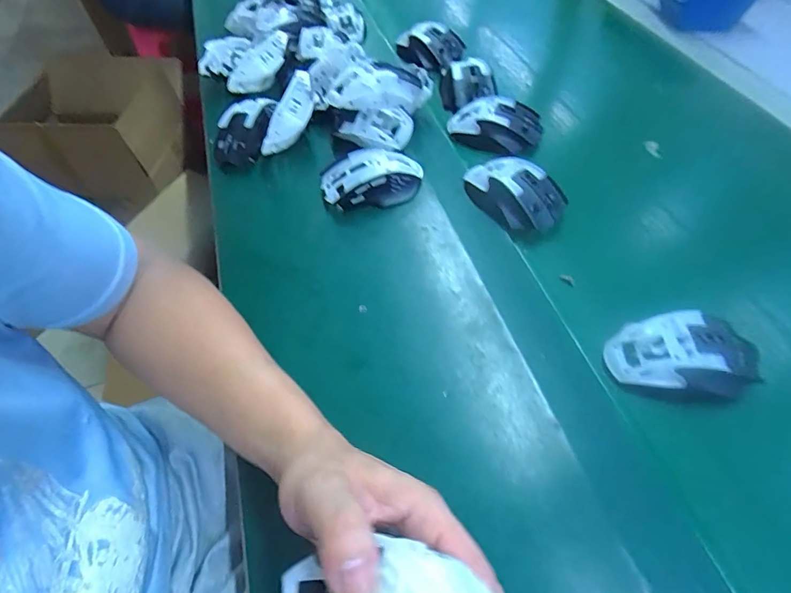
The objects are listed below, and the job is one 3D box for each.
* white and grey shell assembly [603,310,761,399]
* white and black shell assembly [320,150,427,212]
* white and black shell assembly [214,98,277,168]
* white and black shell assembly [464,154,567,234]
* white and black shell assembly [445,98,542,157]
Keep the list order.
[{"bbox_3d":[0.237,0.046,0.349,0.113,0.028,0.062,4,56,7],"label":"white and grey shell assembly"},{"bbox_3d":[-0.028,-0.137,0.487,0.117,0.039,0.072,-3,56,3],"label":"white and black shell assembly"},{"bbox_3d":[-0.191,-0.211,0.545,0.077,0.047,0.100,0,56,5],"label":"white and black shell assembly"},{"bbox_3d":[0.125,-0.113,0.459,0.110,0.033,0.070,34,64,24],"label":"white and black shell assembly"},{"bbox_3d":[0.123,-0.212,0.529,0.112,0.031,0.074,16,58,15],"label":"white and black shell assembly"}]

